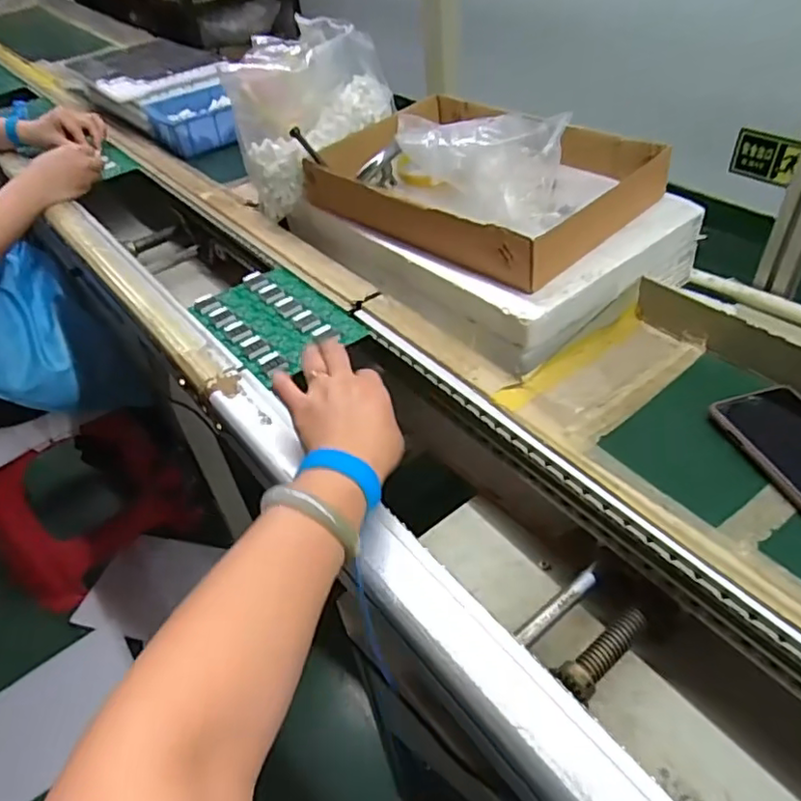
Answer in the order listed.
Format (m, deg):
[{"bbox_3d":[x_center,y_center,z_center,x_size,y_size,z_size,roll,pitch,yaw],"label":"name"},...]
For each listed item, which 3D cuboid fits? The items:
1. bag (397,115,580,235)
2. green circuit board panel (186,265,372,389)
[{"bbox_3d":[0.092,-0.252,0.669,0.179,0.106,0.083,3,44,10],"label":"bag"},{"bbox_3d":[-0.141,-0.091,0.670,0.131,0.008,0.186,-34,50,-26],"label":"green circuit board panel"}]

